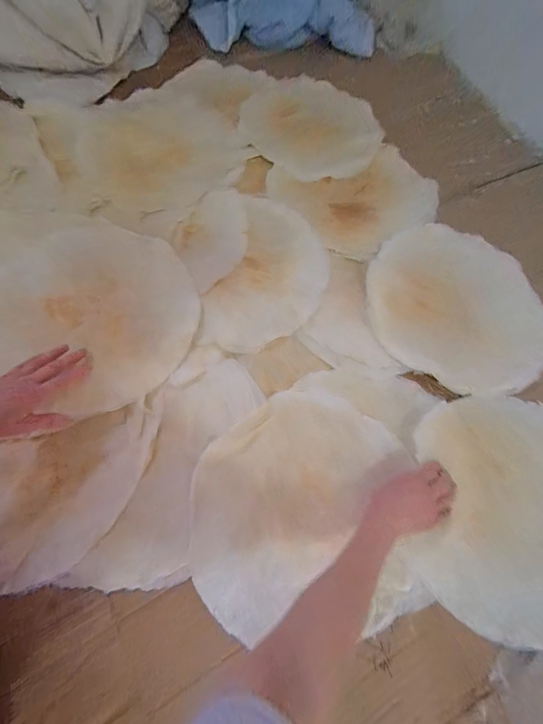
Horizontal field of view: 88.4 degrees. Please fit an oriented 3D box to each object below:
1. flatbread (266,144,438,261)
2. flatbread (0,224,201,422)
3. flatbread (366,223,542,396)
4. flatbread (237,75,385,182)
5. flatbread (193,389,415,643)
[{"bbox_3d":[0.175,-0.349,0.579,0.290,0.020,0.267,0,75,-2],"label":"flatbread"},{"bbox_3d":[-0.300,-0.095,0.470,0.318,0.041,0.346,0,75,-2],"label":"flatbread"},{"bbox_3d":[0.337,-0.107,0.510,0.320,0.032,0.282,28,76,6],"label":"flatbread"},{"bbox_3d":[0.092,-0.537,0.639,0.294,0.012,0.294,0,75,-2],"label":"flatbread"},{"bbox_3d":[0.022,0.194,0.435,0.343,0.024,0.256,-40,80,-11],"label":"flatbread"}]

